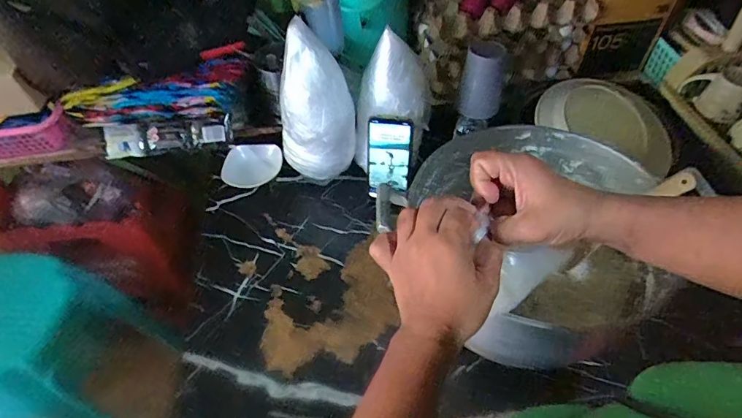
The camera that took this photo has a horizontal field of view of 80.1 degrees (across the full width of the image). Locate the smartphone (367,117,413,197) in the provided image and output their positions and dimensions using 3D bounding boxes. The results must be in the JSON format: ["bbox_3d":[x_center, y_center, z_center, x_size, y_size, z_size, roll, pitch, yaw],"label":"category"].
[{"bbox_3d":[0.031,-0.082,0.746,0.076,0.150,0.016,10,35,12],"label":"smartphone"}]

